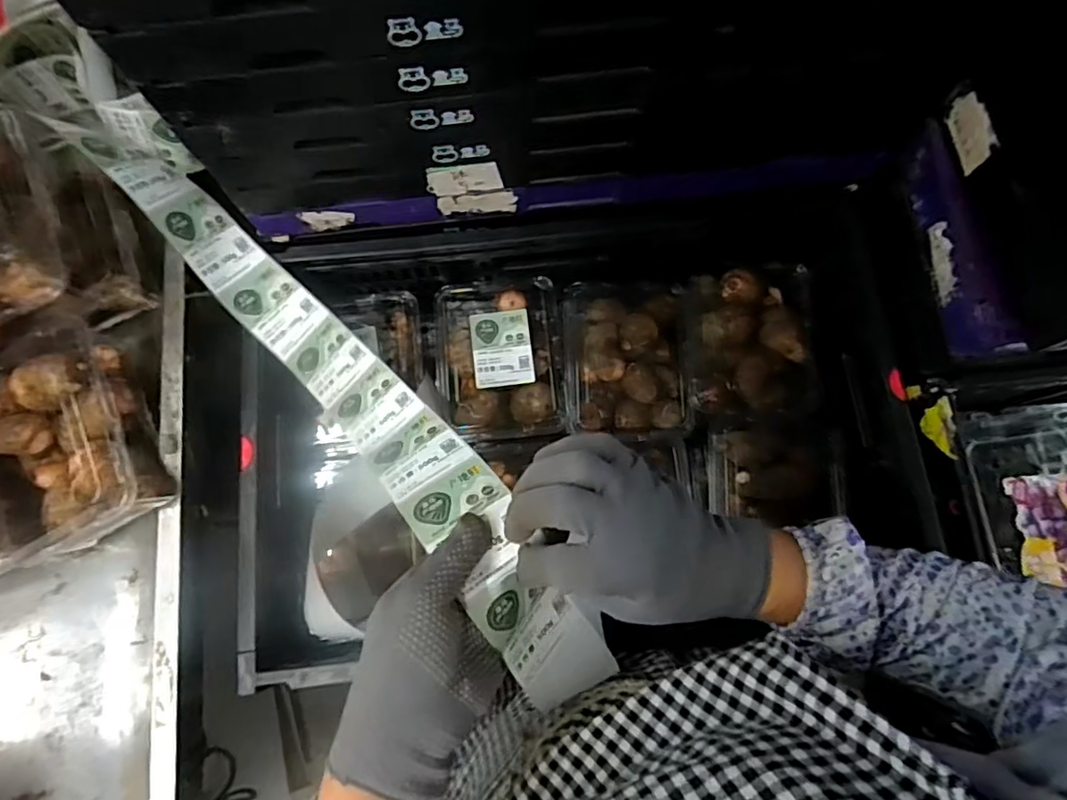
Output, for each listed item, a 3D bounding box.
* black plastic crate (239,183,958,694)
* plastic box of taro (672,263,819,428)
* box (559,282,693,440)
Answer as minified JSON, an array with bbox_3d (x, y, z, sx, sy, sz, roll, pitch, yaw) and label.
[{"bbox_3d":[0.041,0.005,0.583,0.631,0.119,0.379,-10,78,-2],"label":"black plastic crate"},{"bbox_3d":[0.227,-0.061,0.645,0.142,0.054,0.174,-4,78,-1],"label":"plastic box of taro"},{"bbox_3d":[0.100,-0.043,0.637,0.131,0.051,0.165,-4,78,-1],"label":"box"}]

